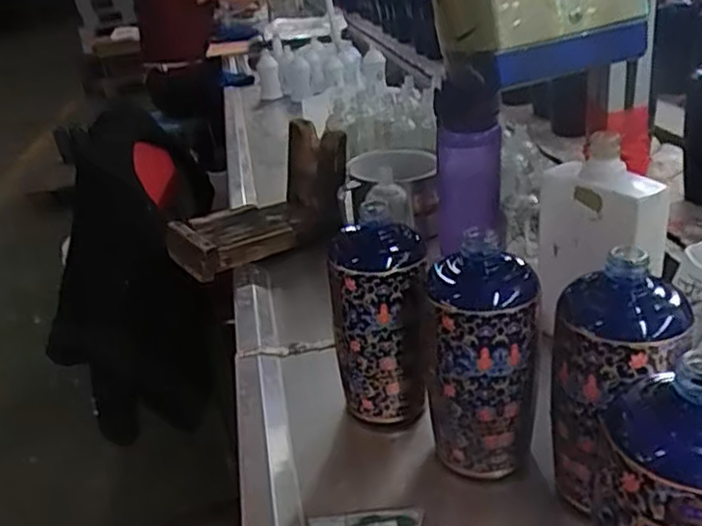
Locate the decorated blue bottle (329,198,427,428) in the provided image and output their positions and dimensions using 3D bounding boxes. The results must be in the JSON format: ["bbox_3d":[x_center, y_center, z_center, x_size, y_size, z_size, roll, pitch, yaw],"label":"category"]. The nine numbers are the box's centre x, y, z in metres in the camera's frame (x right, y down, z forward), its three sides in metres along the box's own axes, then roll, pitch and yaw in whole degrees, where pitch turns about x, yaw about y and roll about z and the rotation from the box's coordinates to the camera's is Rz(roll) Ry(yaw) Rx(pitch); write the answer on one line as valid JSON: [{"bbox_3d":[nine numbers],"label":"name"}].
[{"bbox_3d":[0.027,0.058,0.574,0.076,0.185,0.062,-2,28,11],"label":"decorated blue bottle"}]

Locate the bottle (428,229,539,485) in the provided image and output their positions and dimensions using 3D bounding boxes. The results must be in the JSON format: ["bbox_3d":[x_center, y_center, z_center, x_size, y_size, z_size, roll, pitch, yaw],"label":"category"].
[{"bbox_3d":[0.096,0.071,0.504,0.080,0.168,0.067,-2,28,11],"label":"bottle"}]

